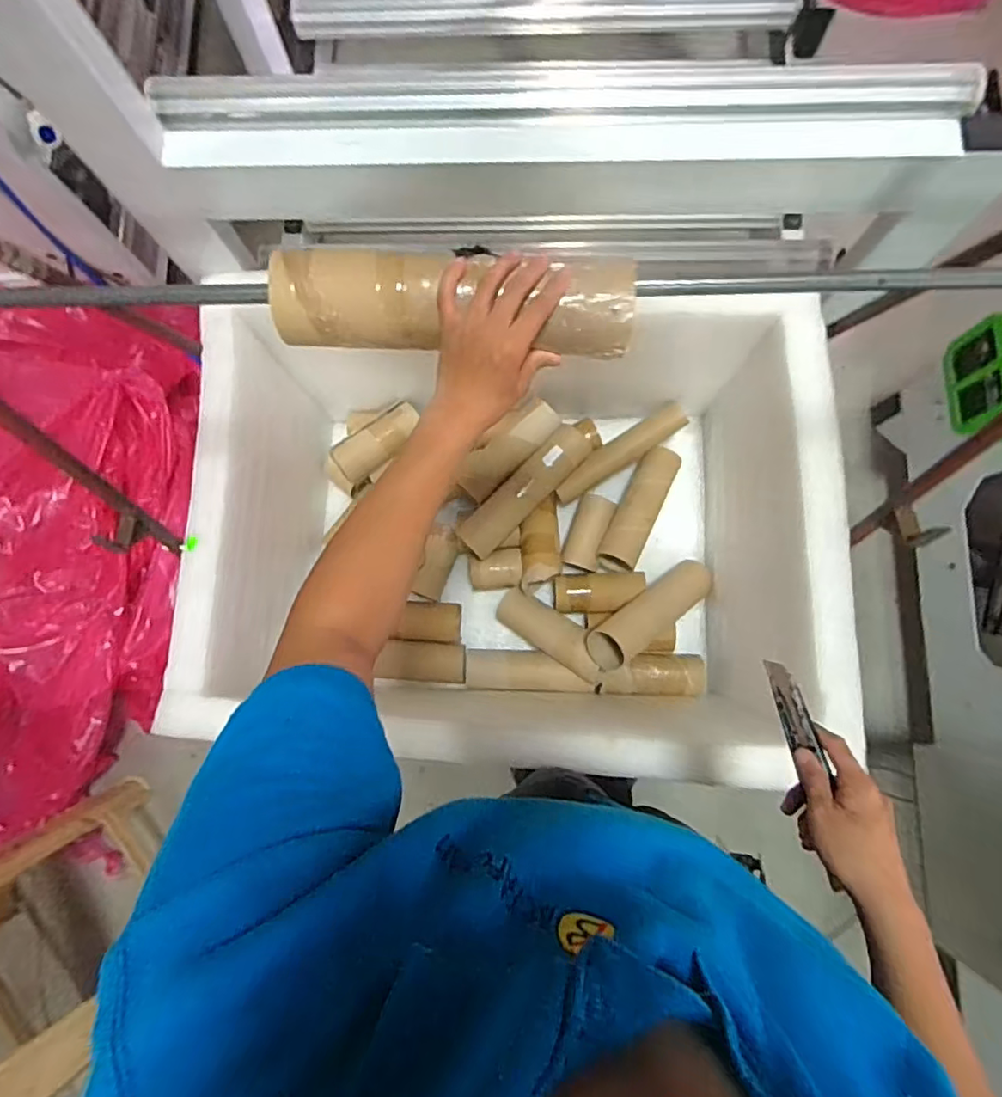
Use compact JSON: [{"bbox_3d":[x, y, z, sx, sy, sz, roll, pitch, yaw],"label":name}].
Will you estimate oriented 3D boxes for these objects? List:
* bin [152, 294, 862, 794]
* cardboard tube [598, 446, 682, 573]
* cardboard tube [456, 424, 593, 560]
[{"bbox_3d":[0.014,-0.066,1.055,0.952,0.472,0.787,1,81,2],"label":"bin"},{"bbox_3d":[0.288,-0.085,1.197,0.084,0.071,0.277,26,82,6],"label":"cardboard tube"},{"bbox_3d":[0.050,-0.117,1.176,0.324,0.084,0.080,-44,82,-5],"label":"cardboard tube"}]

